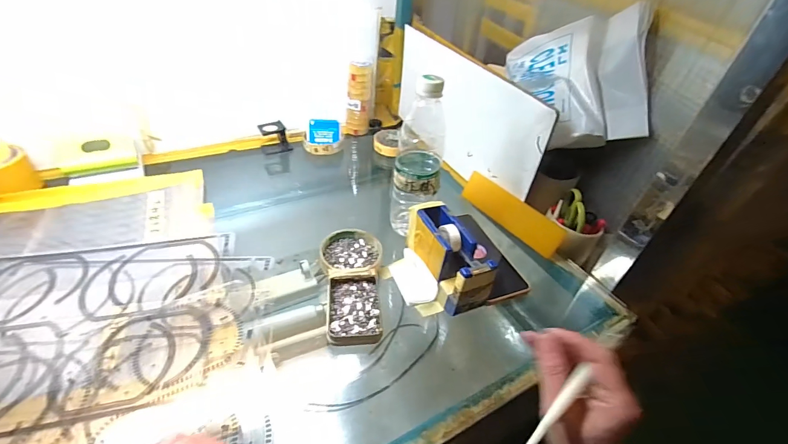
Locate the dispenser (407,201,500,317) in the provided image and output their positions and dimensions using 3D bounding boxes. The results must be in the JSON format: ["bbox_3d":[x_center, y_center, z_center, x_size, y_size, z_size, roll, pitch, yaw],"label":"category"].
[{"bbox_3d":[0.066,0.041,0.449,0.050,0.067,0.133,-13,43,-21],"label":"dispenser"}]

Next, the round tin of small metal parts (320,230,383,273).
[{"bbox_3d":[-0.057,0.039,0.488,0.080,0.017,0.076,3,40,-2],"label":"round tin of small metal parts"}]

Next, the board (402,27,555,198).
[{"bbox_3d":[0.114,-0.199,0.662,0.013,0.189,0.412,-14,44,-22],"label":"board"}]

